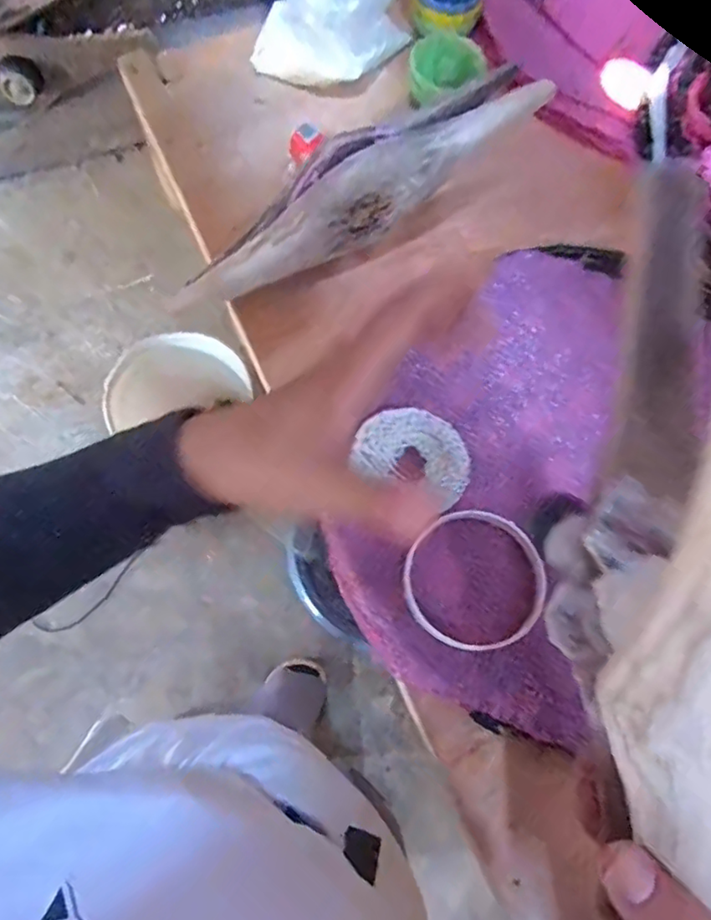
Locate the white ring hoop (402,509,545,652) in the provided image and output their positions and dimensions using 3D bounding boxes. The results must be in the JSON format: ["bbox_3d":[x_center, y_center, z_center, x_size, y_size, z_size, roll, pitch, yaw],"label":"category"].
[{"bbox_3d":[0.076,0.077,0.366,0.087,0.010,0.085,1,70,-2],"label":"white ring hoop"}]

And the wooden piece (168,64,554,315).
[{"bbox_3d":[0.005,-0.193,0.427,0.311,0.073,0.057,-29,74,-12],"label":"wooden piece"}]

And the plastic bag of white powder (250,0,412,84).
[{"bbox_3d":[-0.019,-0.382,0.493,0.140,0.084,0.095,-33,75,-13],"label":"plastic bag of white powder"}]

